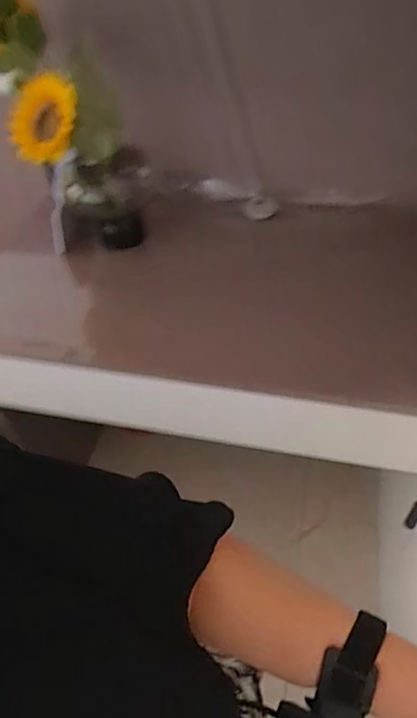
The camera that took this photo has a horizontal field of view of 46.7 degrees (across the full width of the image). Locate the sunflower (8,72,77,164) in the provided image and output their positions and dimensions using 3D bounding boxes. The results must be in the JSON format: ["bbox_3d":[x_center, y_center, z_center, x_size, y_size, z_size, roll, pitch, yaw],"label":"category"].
[{"bbox_3d":[-0.283,-0.399,0.831,0.131,0.163,0.028,55,31,6],"label":"sunflower"}]

